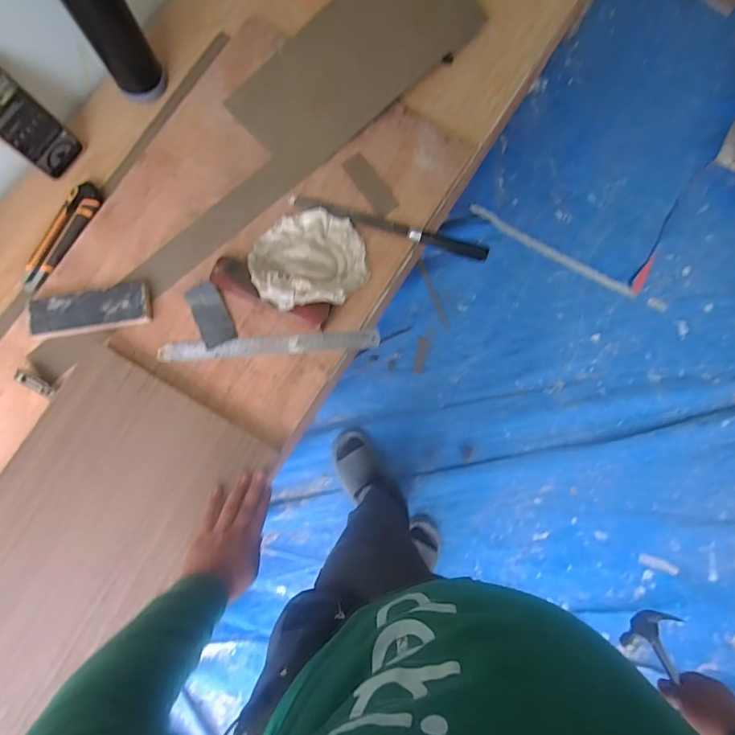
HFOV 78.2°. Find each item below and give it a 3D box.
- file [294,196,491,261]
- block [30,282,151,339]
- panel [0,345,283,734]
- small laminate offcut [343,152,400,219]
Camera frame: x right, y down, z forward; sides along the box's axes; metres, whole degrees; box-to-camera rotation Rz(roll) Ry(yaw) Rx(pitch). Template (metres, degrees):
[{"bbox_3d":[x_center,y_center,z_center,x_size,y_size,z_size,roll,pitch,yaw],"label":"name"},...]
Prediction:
[{"bbox_3d":[0.037,-0.225,0.727,0.318,0.021,0.023,17,81,1],"label":"file"},{"bbox_3d":[-0.428,-0.085,0.691,0.182,0.025,0.069,-9,82,-3],"label":"block"},{"bbox_3d":[-0.426,0.257,0.632,0.282,0.027,0.552,37,82,3],"label":"panel"},{"bbox_3d":[0.004,-0.302,0.750,0.043,0.004,0.119,-34,84,-6],"label":"small laminate offcut"}]

